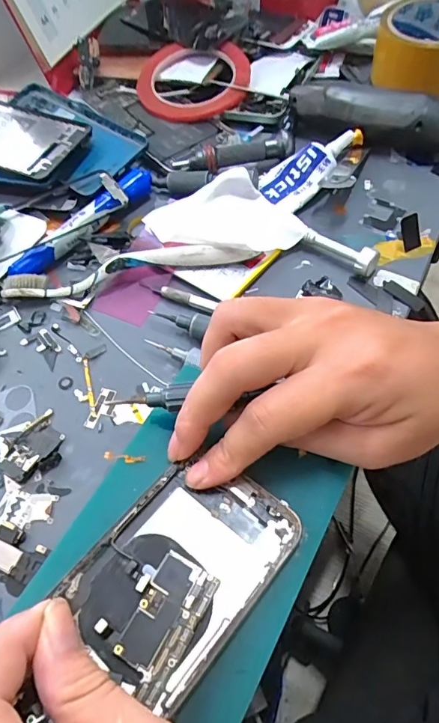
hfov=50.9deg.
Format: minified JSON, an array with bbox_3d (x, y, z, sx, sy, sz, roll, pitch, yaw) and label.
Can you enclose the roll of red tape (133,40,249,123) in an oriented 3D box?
[{"bbox_3d":[-0.030,-0.269,0.449,0.117,0.017,0.103,14,72,13],"label":"roll of red tape"}]

